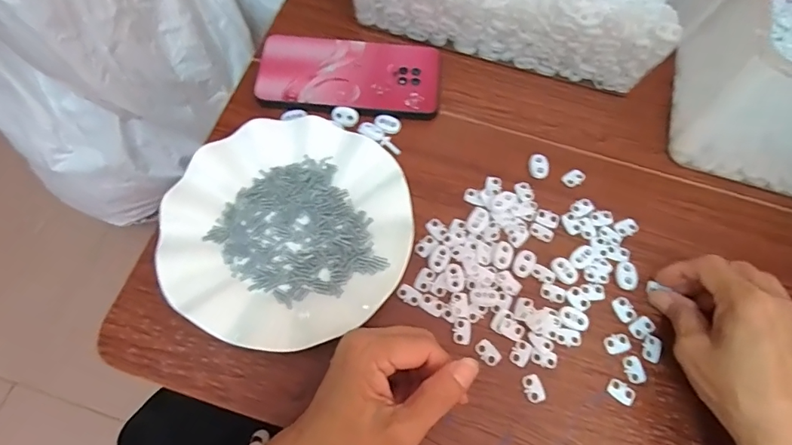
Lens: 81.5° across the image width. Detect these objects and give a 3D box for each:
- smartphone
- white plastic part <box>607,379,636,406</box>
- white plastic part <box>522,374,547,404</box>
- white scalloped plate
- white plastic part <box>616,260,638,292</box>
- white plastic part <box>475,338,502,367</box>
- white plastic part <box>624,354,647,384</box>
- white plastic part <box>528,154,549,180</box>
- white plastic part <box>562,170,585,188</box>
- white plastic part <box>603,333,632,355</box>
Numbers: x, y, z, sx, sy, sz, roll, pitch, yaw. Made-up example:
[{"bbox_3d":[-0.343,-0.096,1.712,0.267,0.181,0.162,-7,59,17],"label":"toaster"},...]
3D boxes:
[{"bbox_3d":[-0.042,-0.137,0.419,0.161,0.007,0.078,3,68,-1],"label":"smartphone"},{"bbox_3d":[0.163,0.123,0.332,0.019,0.004,0.013,35,71,11],"label":"white plastic part"},{"bbox_3d":[0.099,0.119,0.329,0.014,0.004,0.019,-20,70,-10],"label":"white plastic part"},{"bbox_3d":[-0.082,0.002,0.356,0.179,0.030,0.182,1,68,-2],"label":"white scalloped plate"},{"bbox_3d":[0.182,0.042,0.363,0.017,0.004,0.023,5,68,0],"label":"white plastic part"},{"bbox_3d":[0.068,0.096,0.338,0.019,0.004,0.013,41,72,13],"label":"white plastic part"},{"bbox_3d":[0.175,0.108,0.337,0.013,0.004,0.019,-19,71,-7],"label":"white plastic part"},{"bbox_3d":[0.125,-0.049,0.400,0.017,0.006,0.024,5,68,-1],"label":"white plastic part"},{"bbox_3d":[0.155,-0.039,0.398,0.020,0.004,0.014,-34,73,-12],"label":"white plastic part"},{"bbox_3d":[0.167,0.091,0.344,0.019,0.004,0.013,-15,70,-5],"label":"white plastic part"}]

